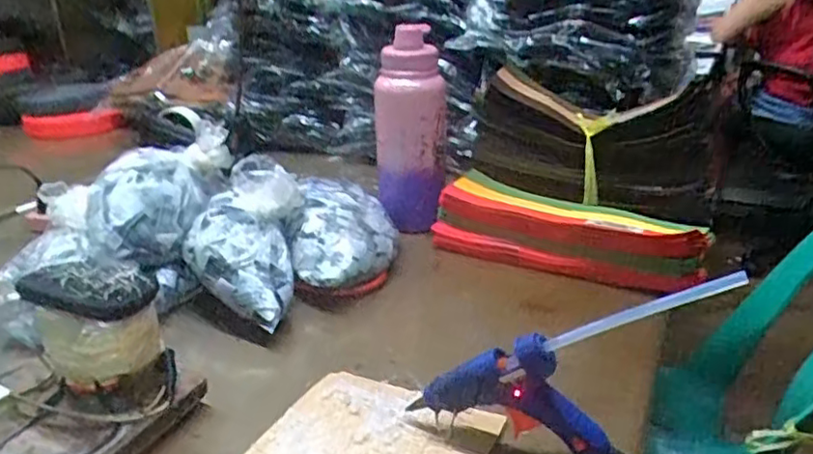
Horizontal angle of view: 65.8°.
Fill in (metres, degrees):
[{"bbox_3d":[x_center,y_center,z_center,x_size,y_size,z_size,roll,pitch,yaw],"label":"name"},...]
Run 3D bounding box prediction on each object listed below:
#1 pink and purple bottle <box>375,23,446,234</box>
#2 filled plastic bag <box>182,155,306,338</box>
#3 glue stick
[{"bbox_3d":[0.006,-0.118,0.801,0.090,0.241,0.066,1,24,-2],"label":"pink and purple bottle"},{"bbox_3d":[-0.169,0.009,0.638,0.111,0.107,0.164,0,24,-6],"label":"filled plastic bag"},{"bbox_3d":[0.144,0.053,0.390,0.127,0.010,0.010,-27,5,30],"label":"glue stick"}]

